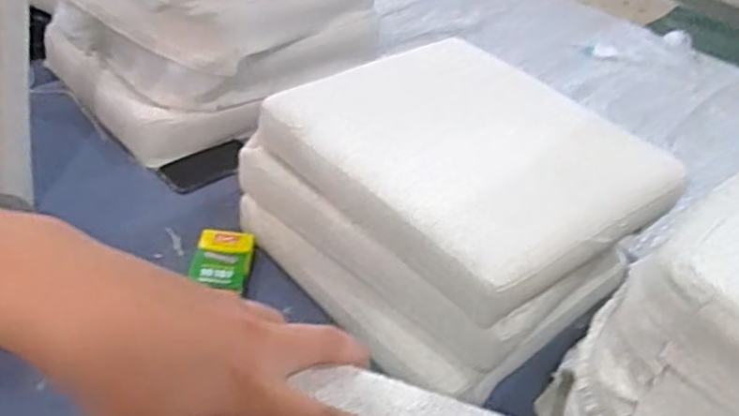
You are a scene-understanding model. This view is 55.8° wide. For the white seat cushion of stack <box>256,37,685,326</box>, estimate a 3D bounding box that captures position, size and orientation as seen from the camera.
[{"bbox_3d":[0.146,-0.083,0.955,0.416,0.095,0.451,-28,51,-35],"label":"white seat cushion of stack"}]

